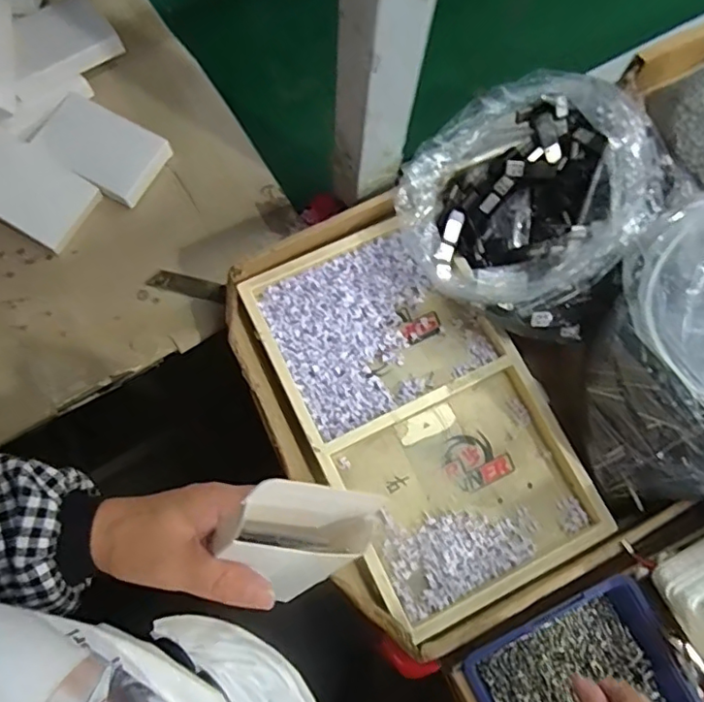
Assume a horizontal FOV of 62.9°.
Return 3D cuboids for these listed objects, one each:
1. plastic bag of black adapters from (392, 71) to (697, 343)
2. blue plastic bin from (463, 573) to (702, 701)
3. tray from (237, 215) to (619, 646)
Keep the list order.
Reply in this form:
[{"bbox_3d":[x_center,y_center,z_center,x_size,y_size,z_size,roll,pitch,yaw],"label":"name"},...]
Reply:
[{"bbox_3d":[0.151,-0.128,0.486,0.194,0.117,0.194,33,77,9],"label":"plastic bag of black adapters"},{"bbox_3d":[0.166,0.245,0.415,0.142,0.031,0.116,-25,76,-6],"label":"blue plastic bin"},{"bbox_3d":[0.058,0.045,0.487,0.188,0.029,0.318,-27,76,-6],"label":"tray"}]

